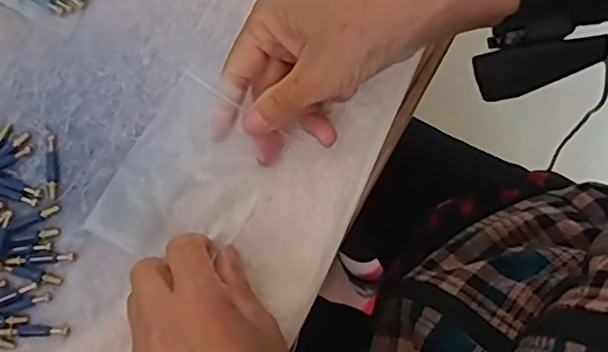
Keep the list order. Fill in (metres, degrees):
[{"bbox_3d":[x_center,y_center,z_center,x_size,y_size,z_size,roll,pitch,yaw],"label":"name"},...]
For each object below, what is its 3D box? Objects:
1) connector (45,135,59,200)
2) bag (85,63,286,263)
[{"bbox_3d":[-0.155,-0.006,0.366,0.007,0.004,0.040,-9,77,-2],"label":"connector"},{"bbox_3d":[-0.066,0.002,0.355,0.077,0.004,0.108,33,85,-9],"label":"bag"}]

